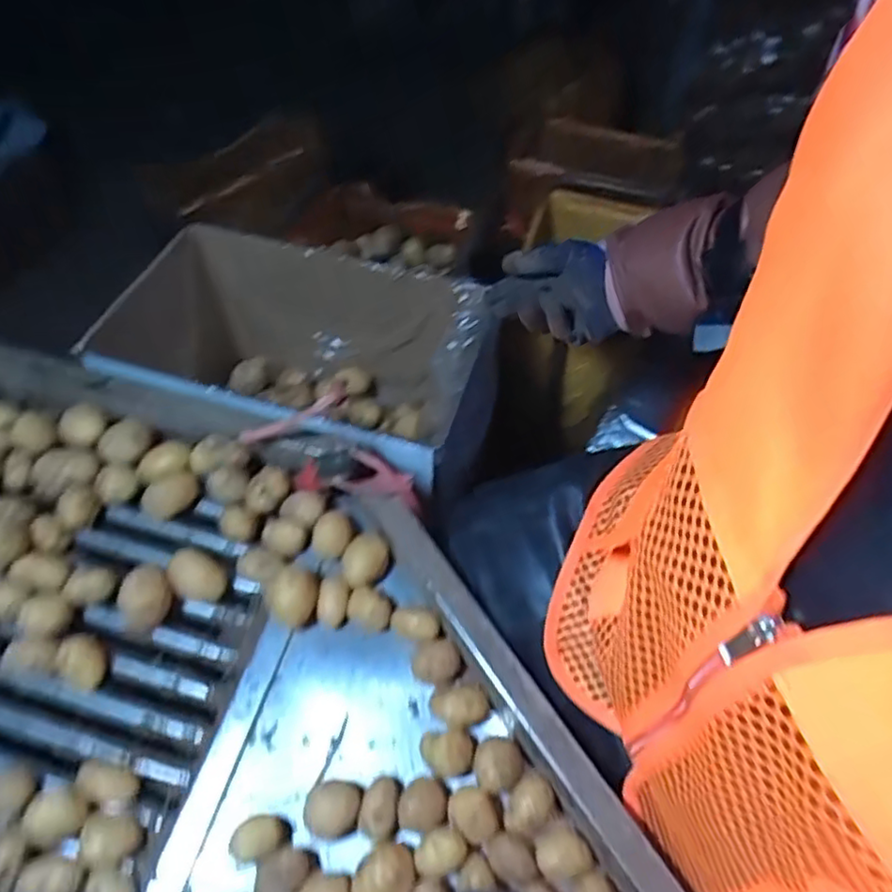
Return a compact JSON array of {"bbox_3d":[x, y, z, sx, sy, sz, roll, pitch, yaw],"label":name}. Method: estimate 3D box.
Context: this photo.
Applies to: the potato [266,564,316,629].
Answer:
[{"bbox_3d":[-0.131,0.126,0.545,0.041,0.030,0.046,-3,56,-1],"label":"potato"}]

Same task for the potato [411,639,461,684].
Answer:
[{"bbox_3d":[-0.008,0.180,0.528,0.038,0.029,0.031,-18,58,-11],"label":"potato"}]

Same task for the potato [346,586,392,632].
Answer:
[{"bbox_3d":[-0.065,0.140,0.552,0.037,0.023,0.028,23,60,15],"label":"potato"}]

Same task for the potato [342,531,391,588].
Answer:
[{"bbox_3d":[-0.070,0.102,0.566,0.040,0.034,0.043,-7,57,-4],"label":"potato"}]

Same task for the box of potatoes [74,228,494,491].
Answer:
[{"bbox_3d":[-0.177,-0.111,0.825,0.470,0.259,0.259,18,57,7],"label":"box of potatoes"}]

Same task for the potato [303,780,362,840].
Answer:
[{"bbox_3d":[-0.081,0.264,0.467,0.040,0.026,0.034,-17,58,-10],"label":"potato"}]

